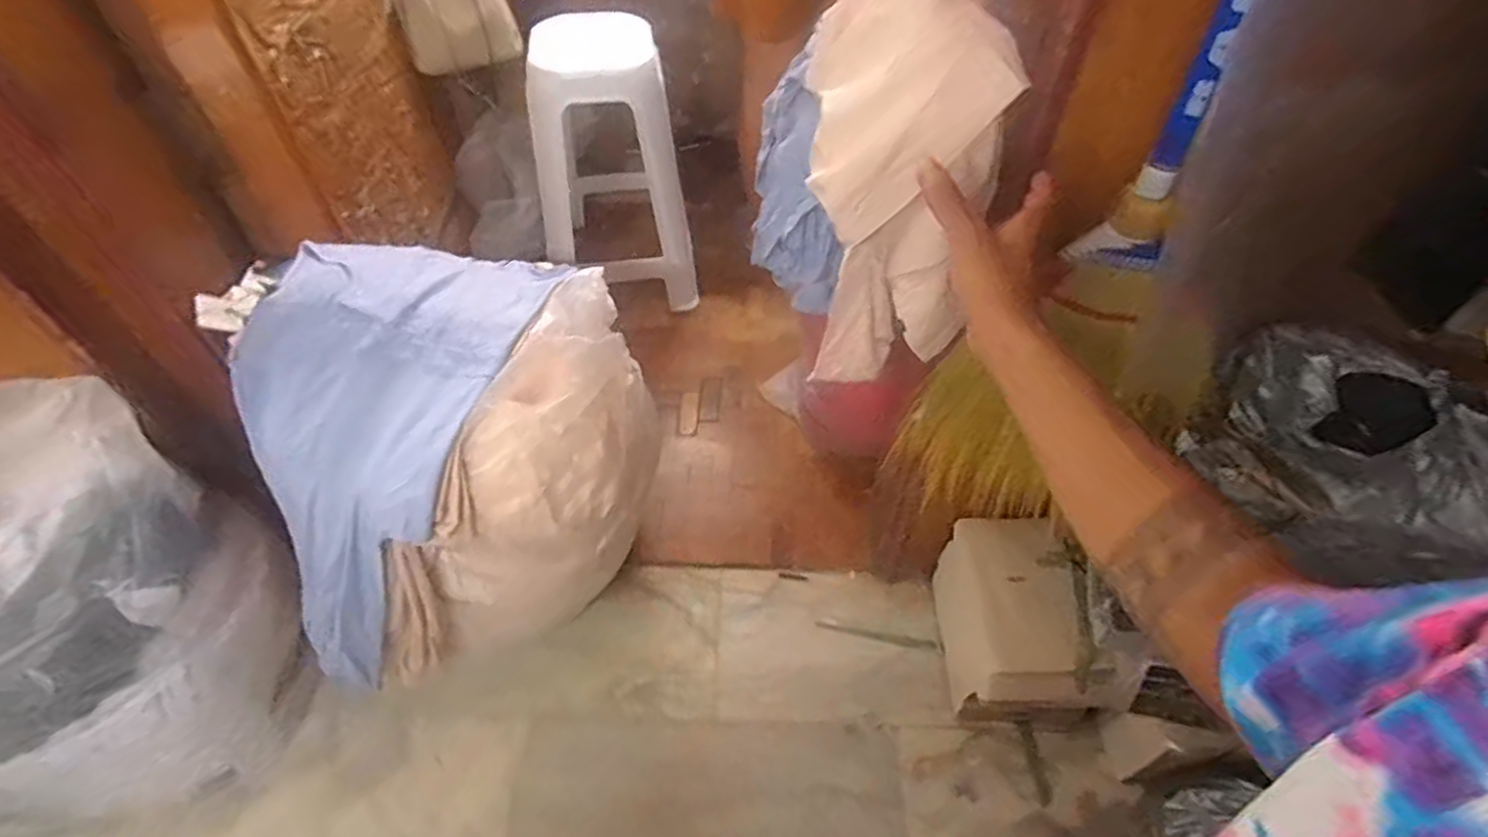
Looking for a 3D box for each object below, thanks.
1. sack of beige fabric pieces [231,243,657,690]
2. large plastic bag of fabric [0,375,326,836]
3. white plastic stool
[{"bbox_3d":[-0.445,0.052,1.101,0.554,0.507,0.508,-20,52,-17],"label":"sack of beige fabric pieces"},{"bbox_3d":[-0.978,0.274,0.866,0.559,0.584,0.349,-11,50,-10],"label":"large plastic bag of fabric"},{"bbox_3d":[-0.317,-0.630,1.689,0.366,0.603,0.347,-1,49,-2],"label":"white plastic stool"}]

